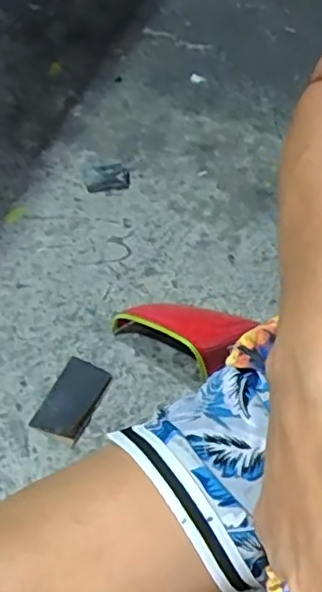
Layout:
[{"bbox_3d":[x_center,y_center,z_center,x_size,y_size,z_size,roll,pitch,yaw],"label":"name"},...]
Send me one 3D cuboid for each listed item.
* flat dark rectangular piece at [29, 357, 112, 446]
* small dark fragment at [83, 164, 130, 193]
[{"bbox_3d":[-0.126,0.144,0.853,0.075,0.013,0.115,21,59,15],"label":"flat dark rectangular piece"},{"bbox_3d":[-0.095,-0.206,1.069,0.077,0.023,0.053,-8,56,-3],"label":"small dark fragment"}]

